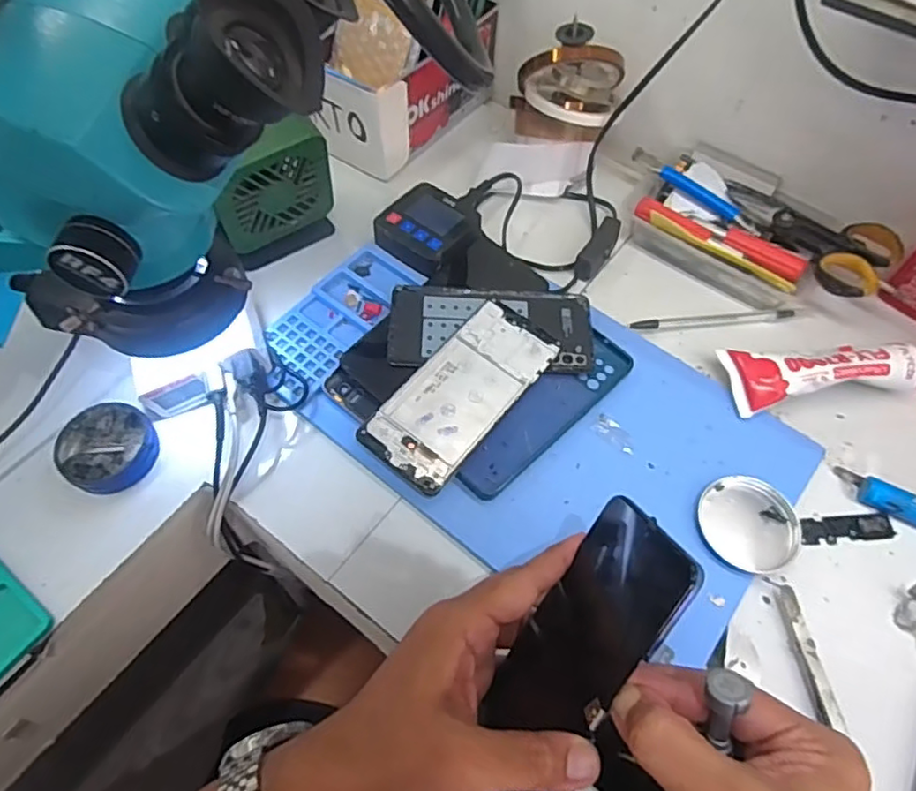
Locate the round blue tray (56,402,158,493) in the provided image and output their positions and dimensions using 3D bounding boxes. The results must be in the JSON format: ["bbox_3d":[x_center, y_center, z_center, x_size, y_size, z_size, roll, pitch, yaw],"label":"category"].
[{"bbox_3d":[-0.245,0.036,0.438,0.065,0.020,0.061,29,63,15],"label":"round blue tray"}]

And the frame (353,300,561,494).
[{"bbox_3d":[0.002,-0.004,0.449,0.070,0.005,0.150,35,64,17],"label":"frame"}]

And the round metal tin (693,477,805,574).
[{"bbox_3d":[0.191,0.085,0.414,0.061,0.017,0.054,26,62,14],"label":"round metal tin"}]

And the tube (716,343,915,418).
[{"bbox_3d":[0.271,-0.019,0.465,0.134,0.033,0.051,-5,59,-4],"label":"tube"}]

